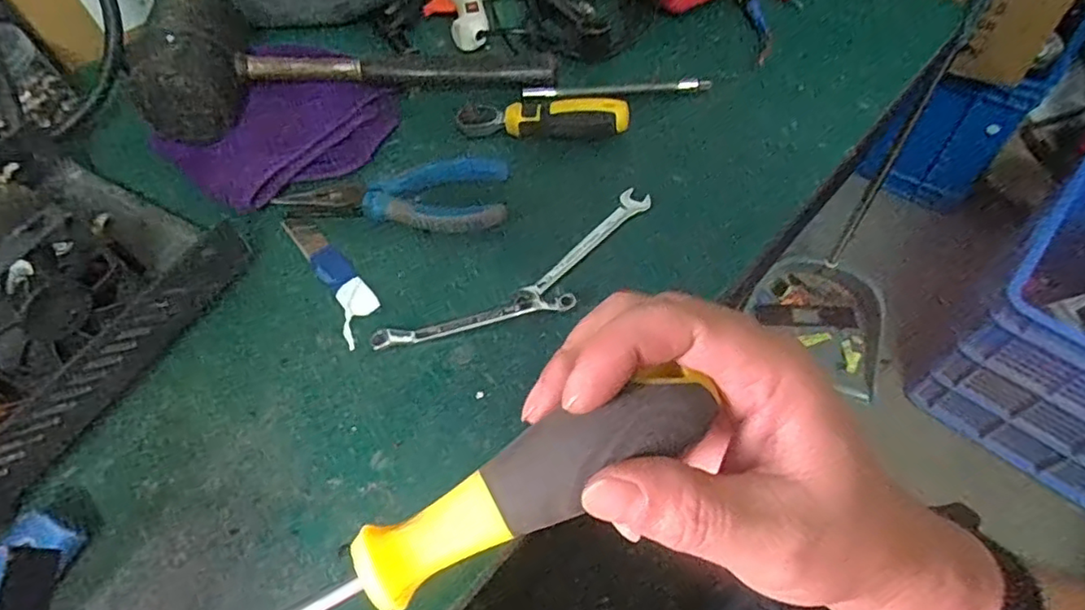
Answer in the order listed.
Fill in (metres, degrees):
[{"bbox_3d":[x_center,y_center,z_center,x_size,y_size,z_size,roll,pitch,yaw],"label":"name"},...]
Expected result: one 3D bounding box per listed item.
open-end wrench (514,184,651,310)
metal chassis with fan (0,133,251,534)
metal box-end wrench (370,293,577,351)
[{"bbox_3d":[0.028,-0.039,0.395,0.018,0.010,0.114,37,67,24],"label":"open-end wrench"},{"bbox_3d":[-0.317,-0.002,0.334,0.193,0.080,0.228,24,63,17],"label":"metal chassis with fan"},{"bbox_3d":[-0.040,0.009,0.367,0.121,0.011,0.011,-12,58,-4],"label":"metal box-end wrench"}]

